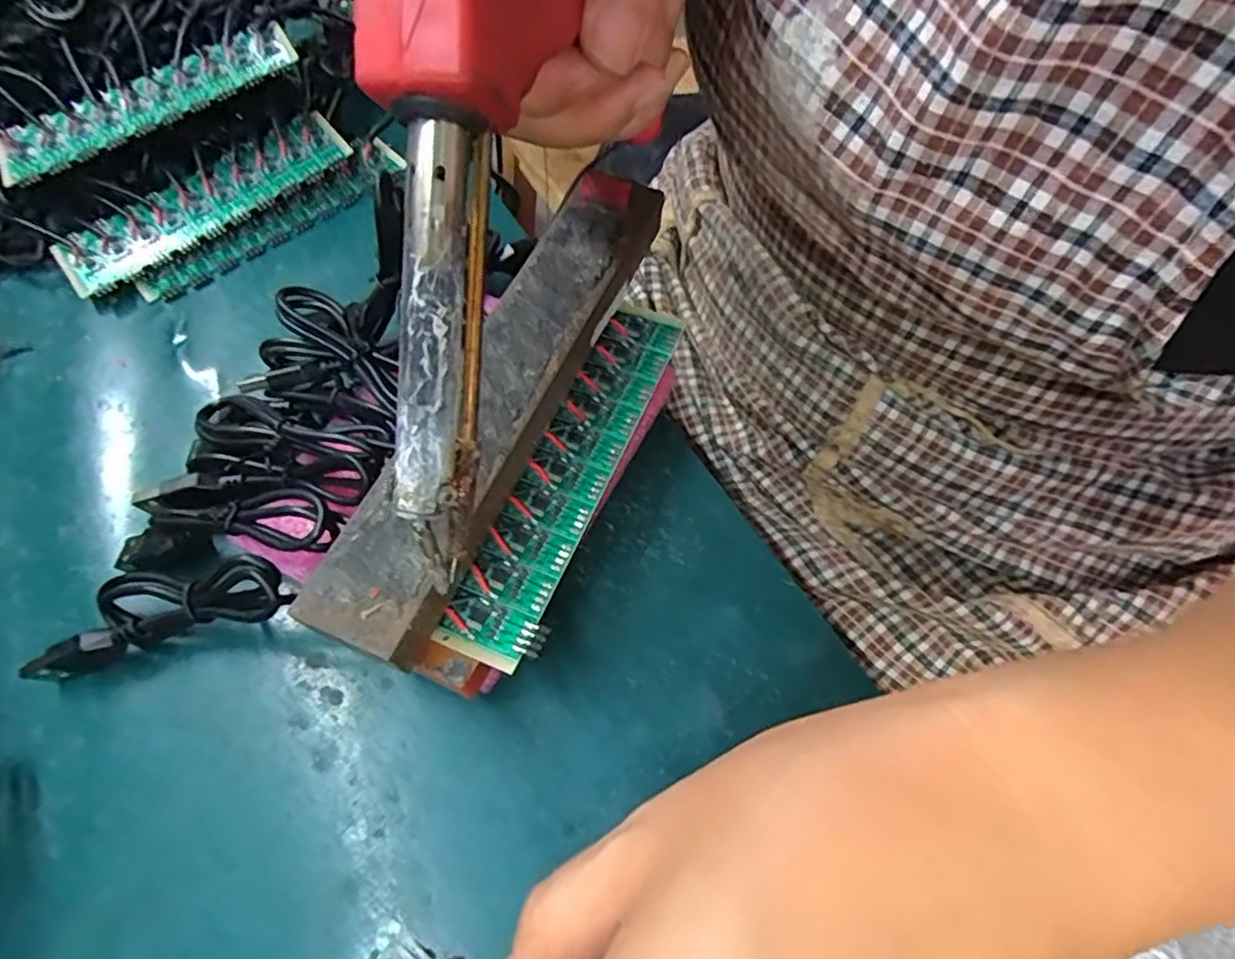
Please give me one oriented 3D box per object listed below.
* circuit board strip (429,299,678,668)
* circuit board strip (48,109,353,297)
[{"bbox_3d":[-0.015,-0.005,0.215,0.030,0.004,0.136,18,63,10],"label":"circuit board strip"},{"bbox_3d":[-0.200,-0.137,0.317,0.144,0.006,0.037,-37,80,-13],"label":"circuit board strip"}]

